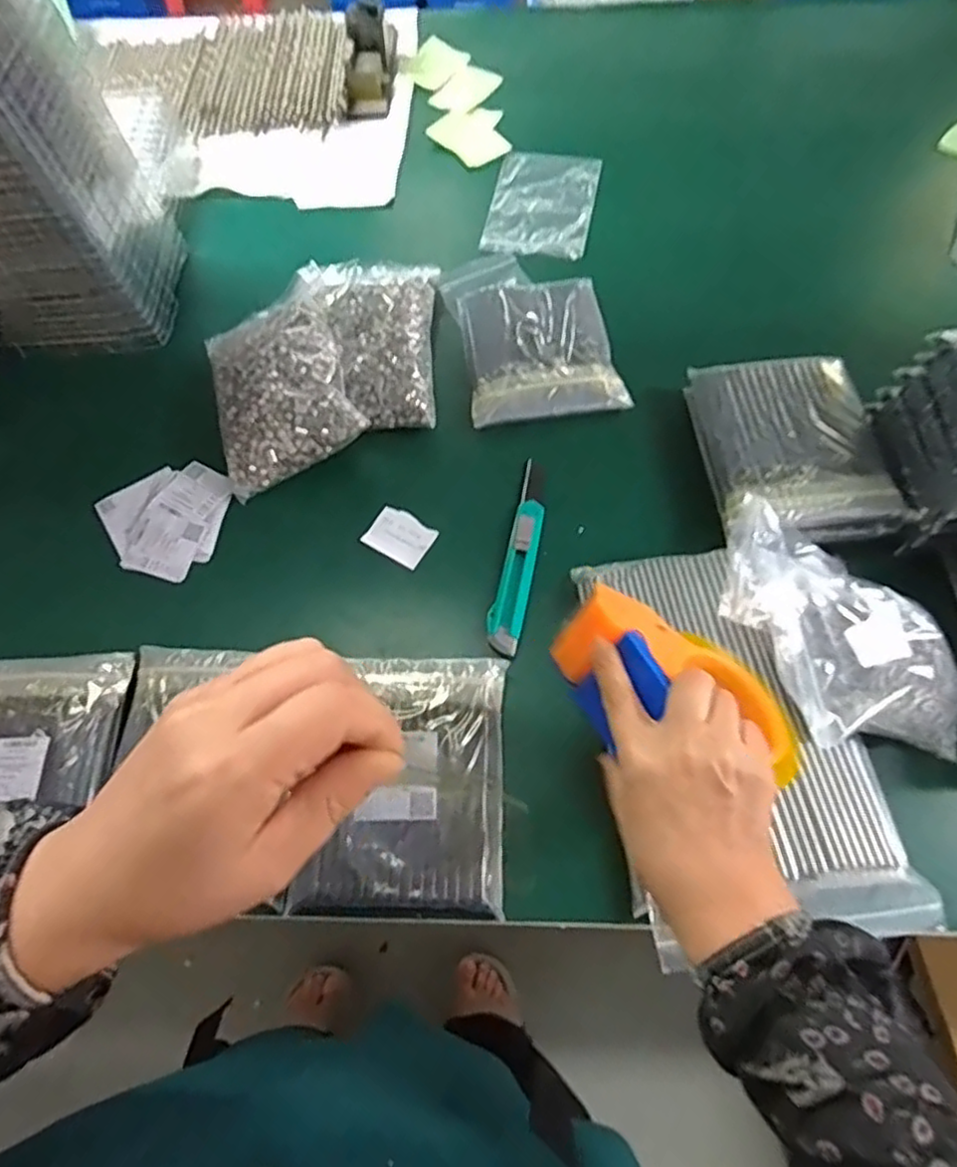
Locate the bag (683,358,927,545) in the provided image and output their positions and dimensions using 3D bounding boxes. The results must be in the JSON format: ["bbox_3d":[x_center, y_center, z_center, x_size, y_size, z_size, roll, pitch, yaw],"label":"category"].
[{"bbox_3d":[0.275,-0.126,0.598,0.160,0.033,0.184,-8,63,-1],"label":"bag"}]

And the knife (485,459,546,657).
[{"bbox_3d":[0.038,-0.028,0.591,0.029,0.011,0.185,12,64,9],"label":"knife"}]

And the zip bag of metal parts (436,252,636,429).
[{"bbox_3d":[0.053,-0.262,0.703,0.150,0.020,0.223,-10,63,-3],"label":"zip bag of metal parts"}]

